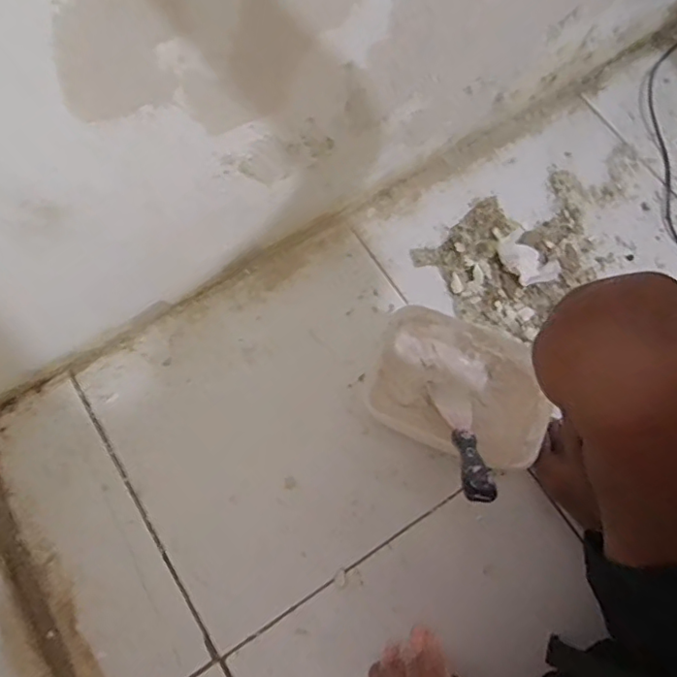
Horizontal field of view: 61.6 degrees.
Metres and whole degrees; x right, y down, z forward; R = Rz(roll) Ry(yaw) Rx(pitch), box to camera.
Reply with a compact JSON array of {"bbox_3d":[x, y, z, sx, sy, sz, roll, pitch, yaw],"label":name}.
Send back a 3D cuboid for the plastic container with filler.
[{"bbox_3d":[0.134,0.057,0.653,0.192,0.073,0.137,22,74,7],"label":"plastic container with filler"}]

